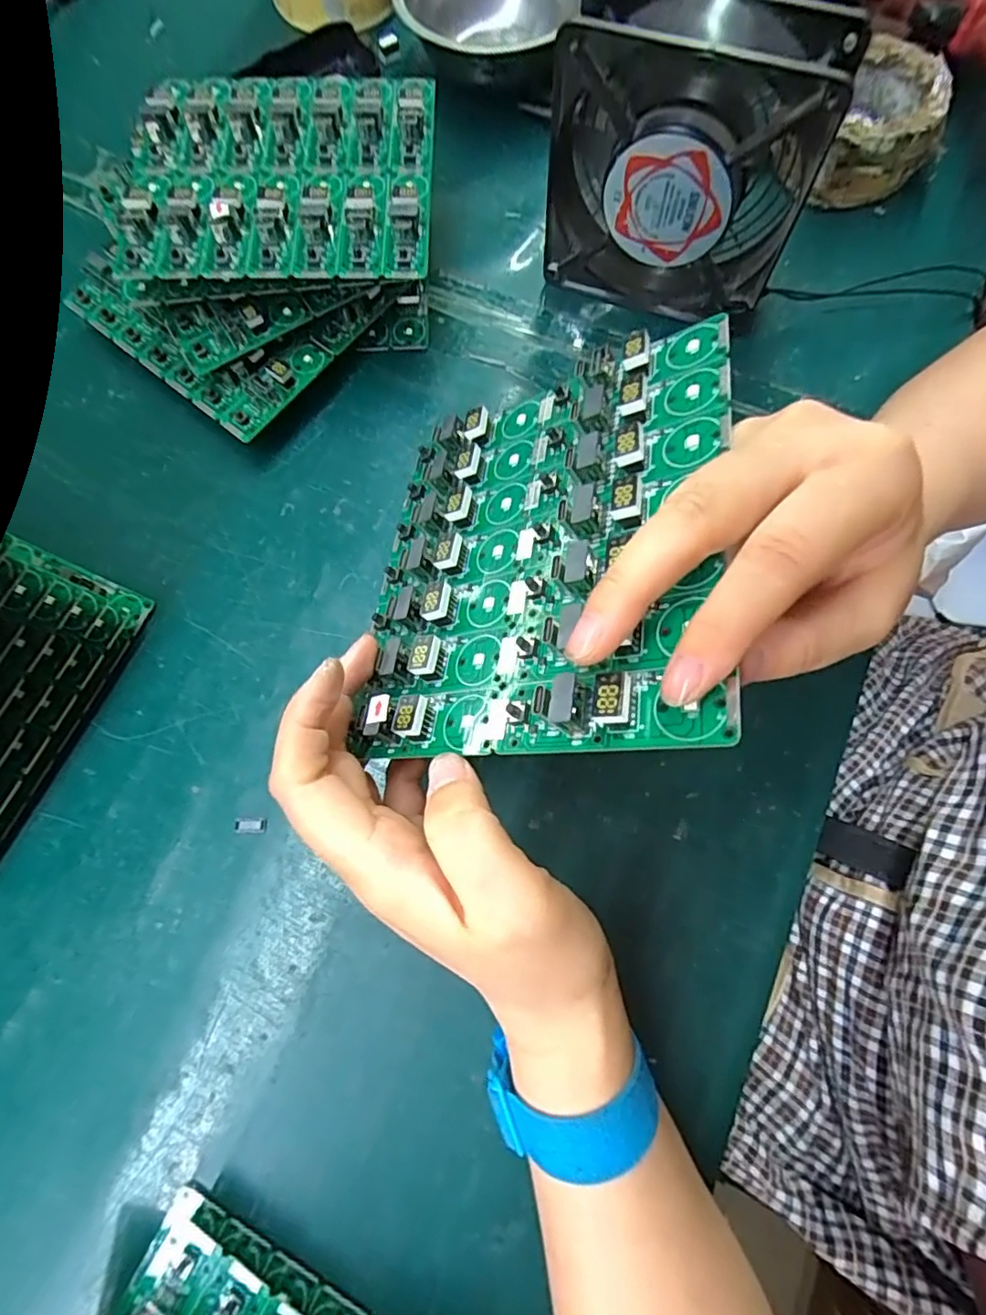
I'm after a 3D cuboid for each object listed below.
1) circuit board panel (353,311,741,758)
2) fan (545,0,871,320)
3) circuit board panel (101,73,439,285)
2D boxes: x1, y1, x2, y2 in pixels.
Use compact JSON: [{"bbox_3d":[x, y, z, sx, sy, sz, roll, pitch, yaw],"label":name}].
[{"bbox_3d":[0.010,-0.041,0.198,0.129,0.014,0.147,-9,61,32],"label":"circuit board panel"},{"bbox_3d":[0.090,-0.235,0.286,0.122,0.121,0.047,19,76,6],"label":"fan"},{"bbox_3d":[-0.106,-0.240,0.287,0.149,0.013,0.125,-2,75,0],"label":"circuit board panel"}]

